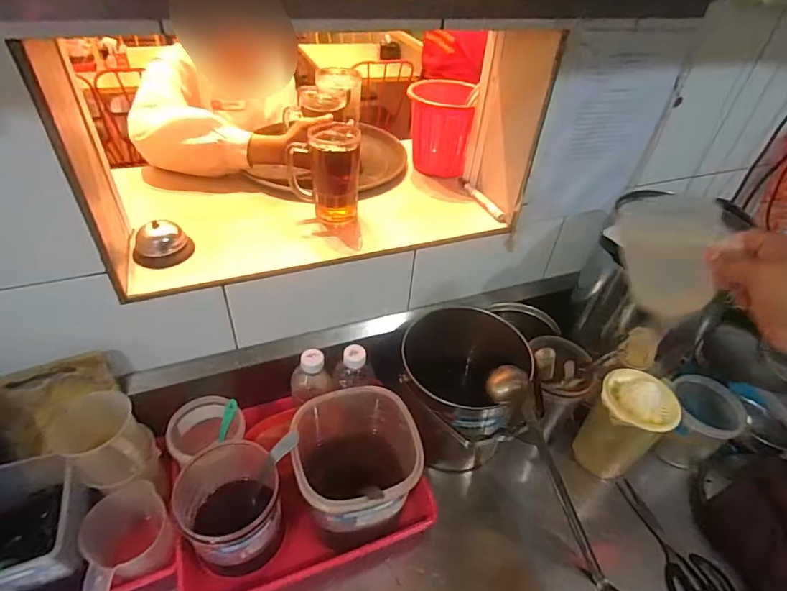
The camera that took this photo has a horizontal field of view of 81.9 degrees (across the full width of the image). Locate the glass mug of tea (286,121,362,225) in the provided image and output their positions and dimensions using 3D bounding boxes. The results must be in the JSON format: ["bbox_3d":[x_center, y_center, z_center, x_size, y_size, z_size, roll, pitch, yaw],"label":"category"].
[{"bbox_3d":[-0.109,-0.191,0.727,0.108,0.142,0.069,-1,42,-7],"label":"glass mug of tea"}]

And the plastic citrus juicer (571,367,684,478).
[{"bbox_3d":[0.369,0.217,0.741,0.101,0.182,0.101,-23,48,-28],"label":"plastic citrus juicer"}]

